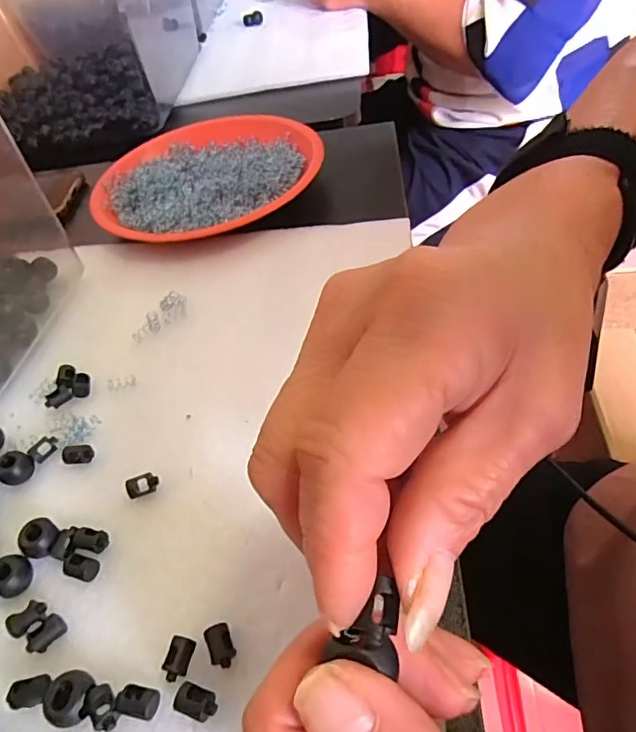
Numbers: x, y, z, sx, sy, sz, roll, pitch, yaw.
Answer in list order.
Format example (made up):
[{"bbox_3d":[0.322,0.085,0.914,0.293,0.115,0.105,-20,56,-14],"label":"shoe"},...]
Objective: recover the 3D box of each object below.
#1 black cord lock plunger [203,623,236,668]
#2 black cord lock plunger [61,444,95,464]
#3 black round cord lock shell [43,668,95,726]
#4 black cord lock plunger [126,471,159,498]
[{"bbox_3d":[-0.037,0.106,0.192,0.009,0.008,0.014,-24,49,-10],"label":"black cord lock plunger"},{"bbox_3d":[-0.124,0.045,0.261,0.016,0.005,0.010,-8,48,4],"label":"black cord lock plunger"},{"bbox_3d":[-0.093,0.121,0.186,0.016,0.010,0.017,-6,48,6],"label":"black round cord lock shell"},{"bbox_3d":[-0.085,0.057,0.245,0.015,0.006,0.011,-23,48,-9],"label":"black cord lock plunger"}]

